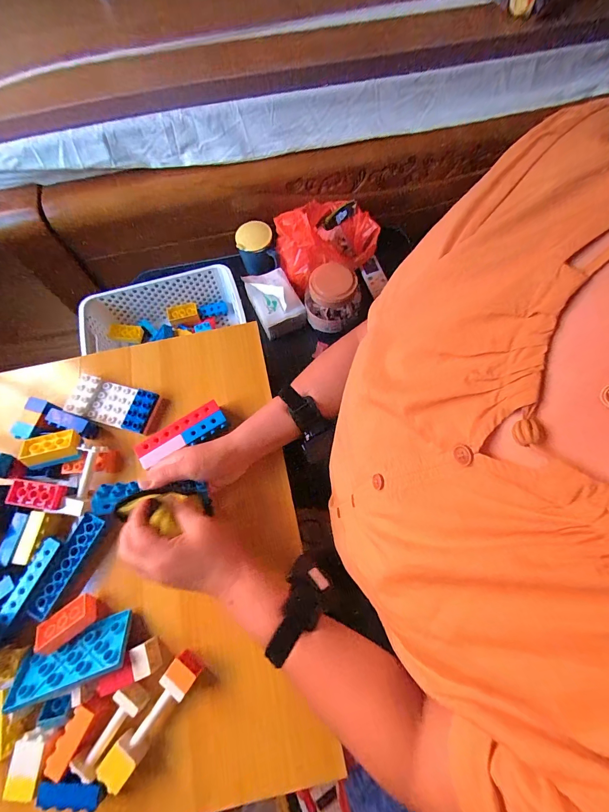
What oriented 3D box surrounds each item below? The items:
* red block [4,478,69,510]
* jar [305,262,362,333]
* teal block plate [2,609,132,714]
[{"bbox_3d":[-0.351,0.117,0.448,0.072,0.016,0.033,7,70,5],"label":"red block"},{"bbox_3d":[0.054,-0.226,0.712,0.102,0.097,0.096,-1,70,2],"label":"jar"},{"bbox_3d":[-0.268,0.295,0.395,0.127,0.010,0.066,-22,32,-9],"label":"teal block plate"}]

